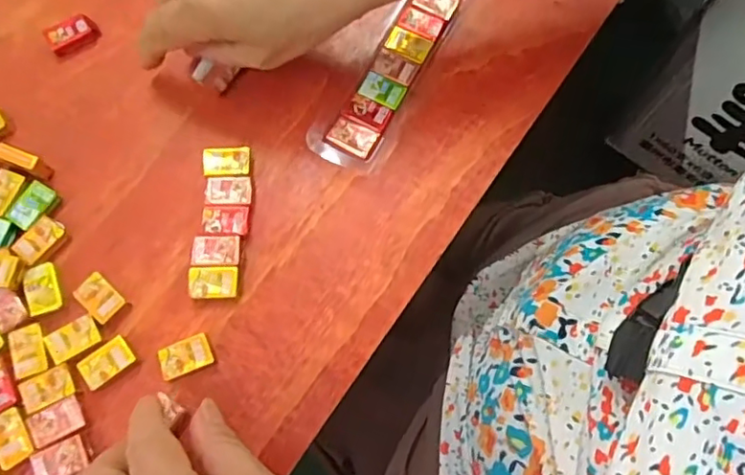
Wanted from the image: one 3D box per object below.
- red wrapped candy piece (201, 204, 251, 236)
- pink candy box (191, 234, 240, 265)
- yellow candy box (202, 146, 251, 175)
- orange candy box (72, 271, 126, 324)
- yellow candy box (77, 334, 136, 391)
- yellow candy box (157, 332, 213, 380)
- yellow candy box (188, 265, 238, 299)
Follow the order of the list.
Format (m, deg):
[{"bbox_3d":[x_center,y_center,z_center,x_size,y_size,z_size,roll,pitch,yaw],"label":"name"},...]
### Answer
[{"bbox_3d":[-0.080,-0.009,0.317,0.025,0.008,0.016,0,74,0],"label":"red wrapped candy piece"},{"bbox_3d":[-0.084,0.008,0.313,0.024,0.009,0.017,0,74,0],"label":"pink candy box"},{"bbox_3d":[-0.082,-0.042,0.327,0.026,0.007,0.018,-5,74,-2],"label":"yellow candy box"},{"bbox_3d":[-0.143,0.031,0.304,0.025,0.004,0.017,40,78,10],"label":"orange candy box"},{"bbox_3d":[-0.135,0.063,0.294,0.026,0.004,0.017,-39,78,-10],"label":"yellow candy box"},{"bbox_3d":[-0.095,0.060,0.296,0.025,0.009,0.017,-24,76,-7],"label":"yellow candy box"},{"bbox_3d":[-0.084,0.024,0.308,0.026,0.009,0.017,0,74,0],"label":"yellow candy box"}]

